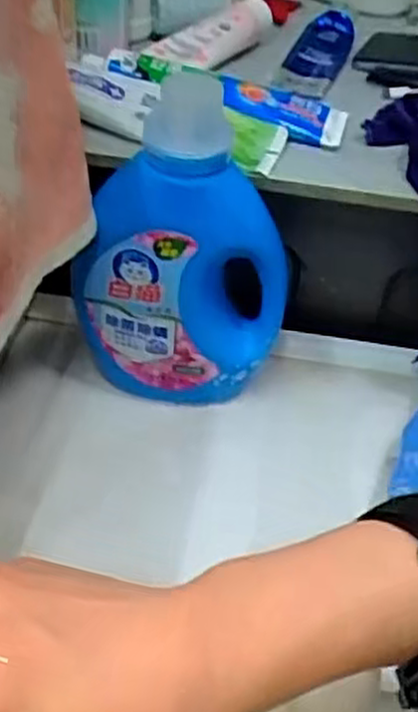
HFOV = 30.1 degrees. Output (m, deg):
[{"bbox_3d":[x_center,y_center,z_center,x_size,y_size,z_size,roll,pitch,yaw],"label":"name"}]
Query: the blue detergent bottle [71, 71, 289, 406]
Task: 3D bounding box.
[{"bbox_3d":[-0.016,-0.079,0.572,0.144,0.240,0.101,11,42,7],"label":"blue detergent bottle"}]

